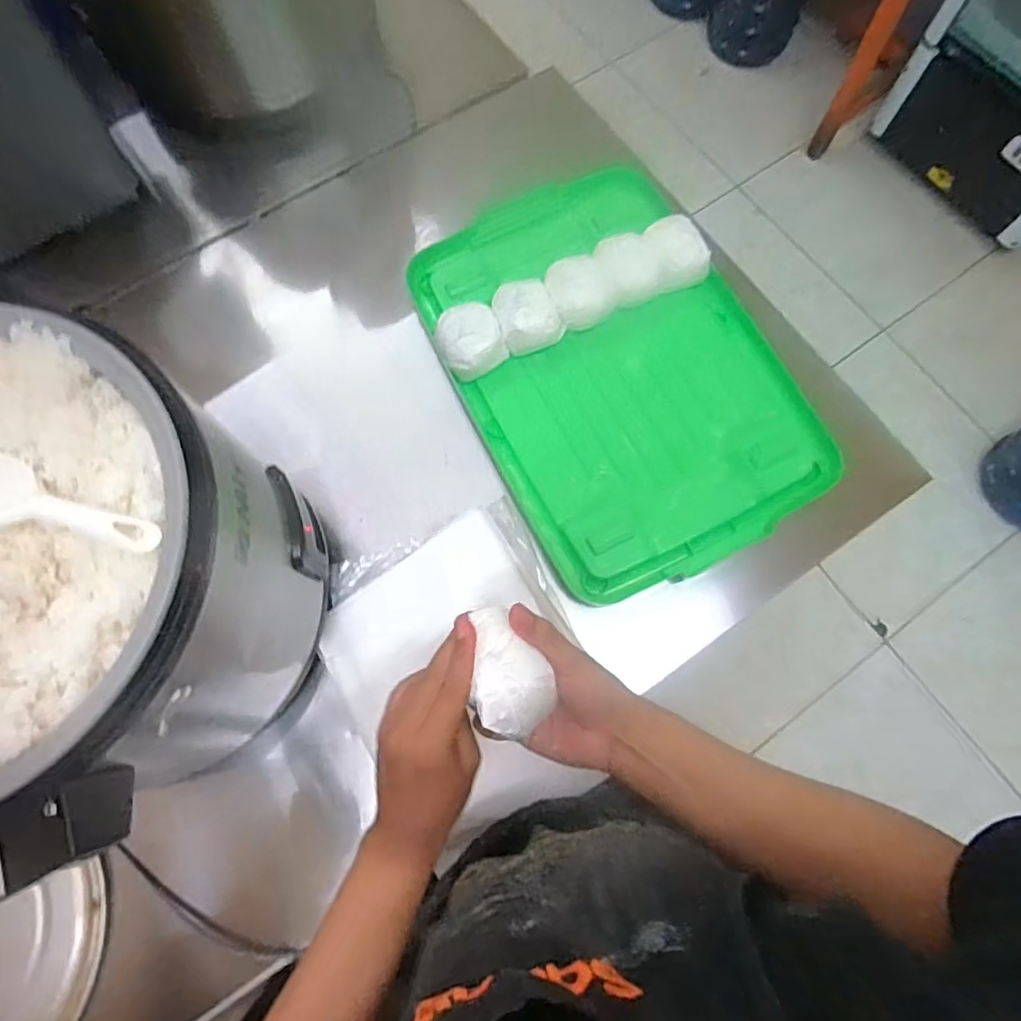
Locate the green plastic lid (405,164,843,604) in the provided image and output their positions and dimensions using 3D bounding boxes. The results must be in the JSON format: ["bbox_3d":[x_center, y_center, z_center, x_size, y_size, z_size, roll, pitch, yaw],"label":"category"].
[{"bbox_3d":[0.132,-0.190,0.761,0.372,0.039,0.537,-23,76,-7],"label":"green plastic lid"}]

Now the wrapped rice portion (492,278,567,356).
[{"bbox_3d":[0.017,-0.245,0.751,0.080,0.049,0.088,-24,76,-7],"label":"wrapped rice portion"}]

